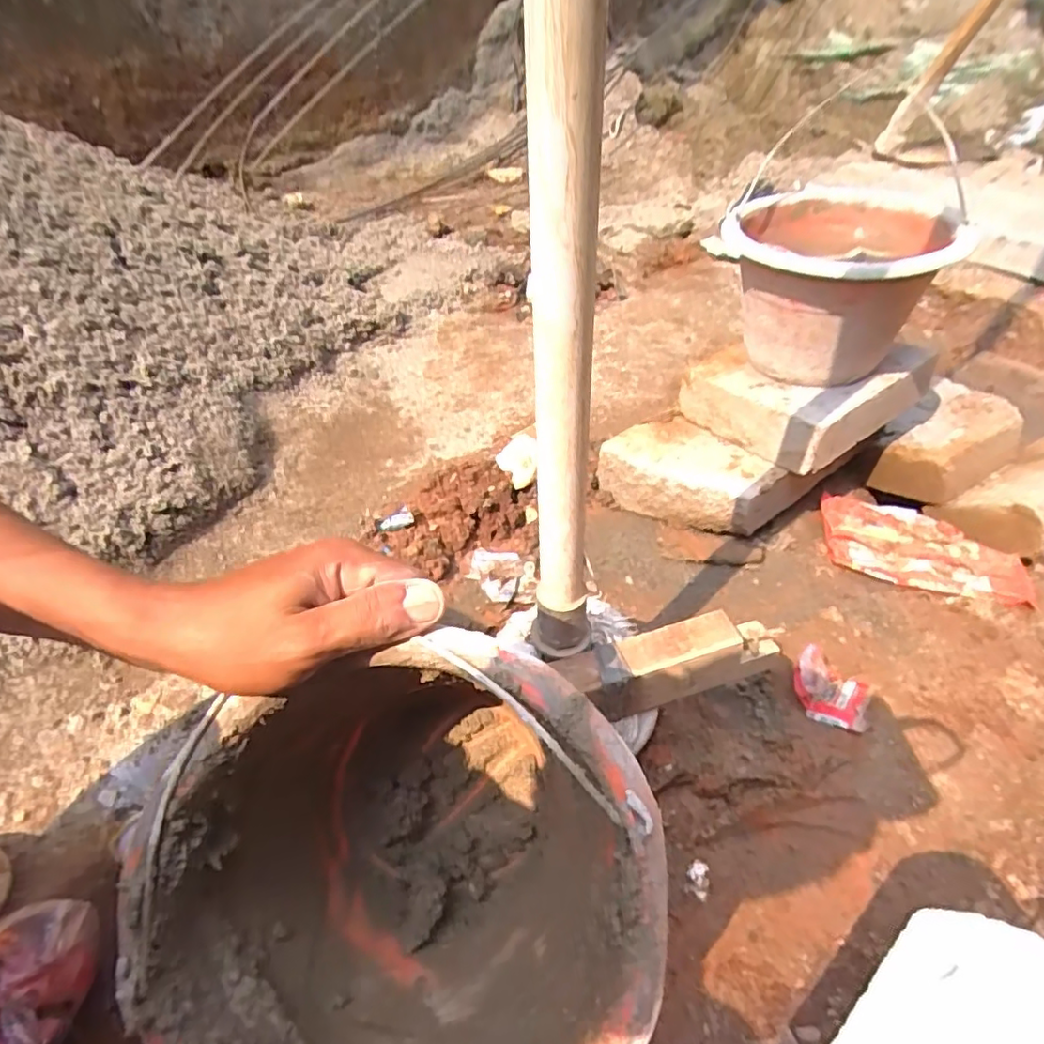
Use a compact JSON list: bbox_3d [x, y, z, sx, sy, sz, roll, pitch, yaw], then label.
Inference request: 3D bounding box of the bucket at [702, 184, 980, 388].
[{"bbox_3d":[0.363,-0.275,0.717,0.228,0.164,0.239,-2,44,2],"label":"bucket"}]

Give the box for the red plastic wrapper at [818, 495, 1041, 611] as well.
[{"bbox_3d":[0.504,0.031,0.755,0.225,0.019,0.147,11,46,15],"label":"red plastic wrapper"}]

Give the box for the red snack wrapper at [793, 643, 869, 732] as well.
[{"bbox_3d":[0.311,0.166,0.597,0.075,0.032,0.065,18,48,22],"label":"red snack wrapper"}]

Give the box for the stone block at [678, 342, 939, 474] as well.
[{"bbox_3d":[0.371,-0.178,0.787,0.245,0.080,0.200,-29,49,-23],"label":"stone block"}]

